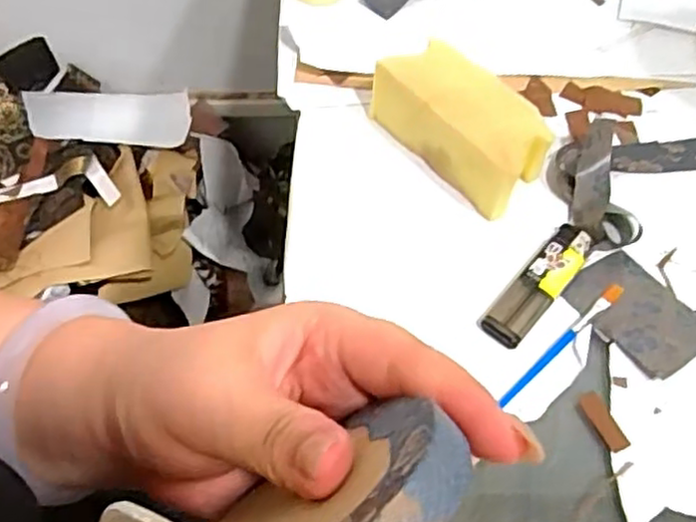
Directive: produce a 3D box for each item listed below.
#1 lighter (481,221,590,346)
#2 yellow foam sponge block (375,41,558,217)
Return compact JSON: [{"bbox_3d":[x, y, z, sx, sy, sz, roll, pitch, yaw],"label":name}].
[{"bbox_3d":[0.103,0.012,0.379,0.025,0.010,0.080,37,69,22],"label":"lighter"},{"bbox_3d":[0.065,-0.080,0.416,0.045,0.054,0.105,-38,65,-17],"label":"yellow foam sponge block"}]

